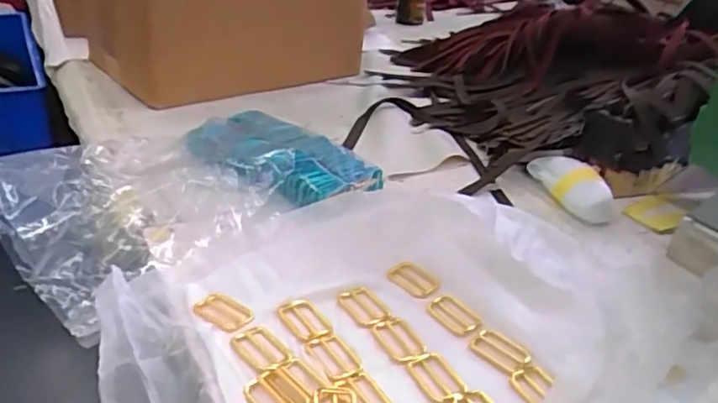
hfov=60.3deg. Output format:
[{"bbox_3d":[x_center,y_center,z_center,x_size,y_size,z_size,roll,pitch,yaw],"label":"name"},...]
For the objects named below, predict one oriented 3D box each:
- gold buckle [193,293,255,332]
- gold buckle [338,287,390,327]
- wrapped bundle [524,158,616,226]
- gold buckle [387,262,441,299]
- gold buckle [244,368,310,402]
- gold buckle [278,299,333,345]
[{"bbox_3d":[-0.106,0.088,0.492,0.048,0.004,0.031,23,35,29],"label":"gold buckle"},{"bbox_3d":[0.005,0.088,0.519,0.028,0.007,0.047,-17,36,-33],"label":"gold buckle"},{"bbox_3d":[0.241,-0.017,0.718,0.060,0.042,0.111,-2,30,-10],"label":"wrapped bundle"},{"bbox_3d":[0.049,0.072,0.558,0.046,0.008,0.033,29,50,29],"label":"gold buckle"},{"bbox_3d":[-0.055,0.133,0.418,0.034,0.005,0.048,-20,38,-36],"label":"gold buckle"},{"bbox_3d":[-0.042,0.096,0.494,0.030,0.005,0.050,-16,36,-32],"label":"gold buckle"}]

